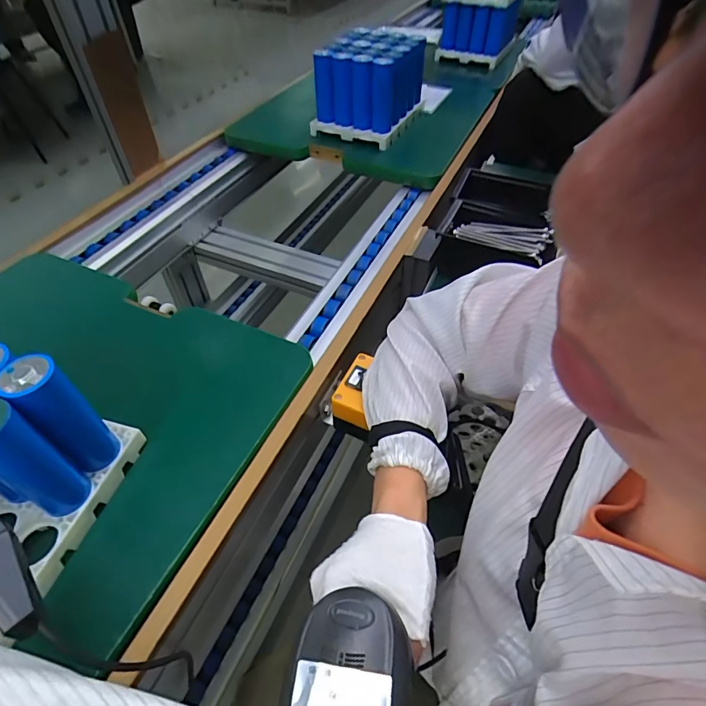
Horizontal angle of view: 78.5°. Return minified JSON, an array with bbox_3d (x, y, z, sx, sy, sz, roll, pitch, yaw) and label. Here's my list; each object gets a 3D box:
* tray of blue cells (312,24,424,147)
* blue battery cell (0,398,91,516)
[{"bbox_3d":[0.037,-0.532,0.862,0.167,0.166,0.207,22,53,18],"label":"tray of blue cells"},{"bbox_3d":[-0.260,0.086,0.345,0.035,0.127,0.038,29,55,23],"label":"blue battery cell"}]

